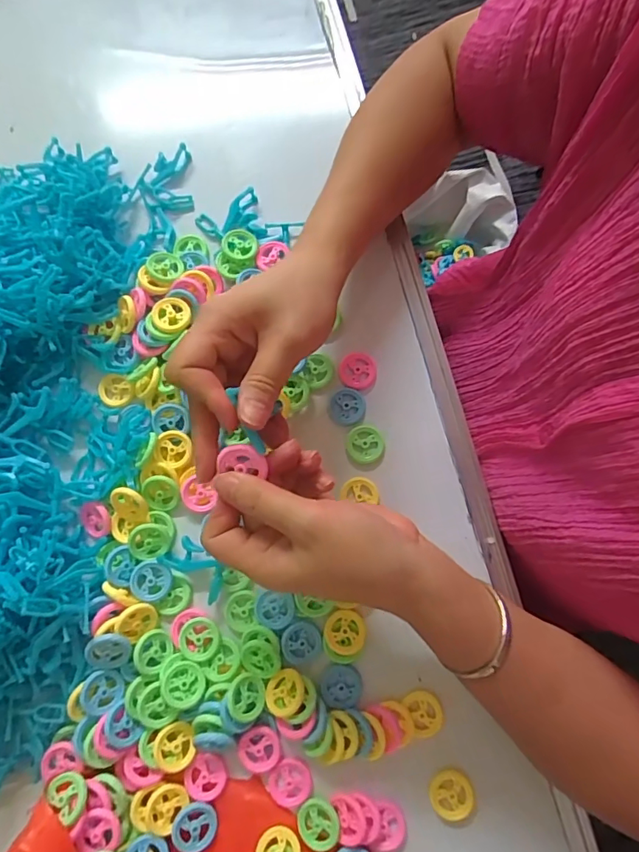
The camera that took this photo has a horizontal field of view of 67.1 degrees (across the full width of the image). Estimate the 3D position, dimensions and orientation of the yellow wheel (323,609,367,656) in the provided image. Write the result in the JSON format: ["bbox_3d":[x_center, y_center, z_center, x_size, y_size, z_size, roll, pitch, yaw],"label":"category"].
[{"bbox_3d":[0.018,0.149,0.349,0.030,0.004,0.030,-2,63,4],"label":"yellow wheel"}]

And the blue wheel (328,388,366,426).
[{"bbox_3d":[0.022,-0.016,0.381,0.029,0.004,0.029,-1,80,3],"label":"blue wheel"}]

